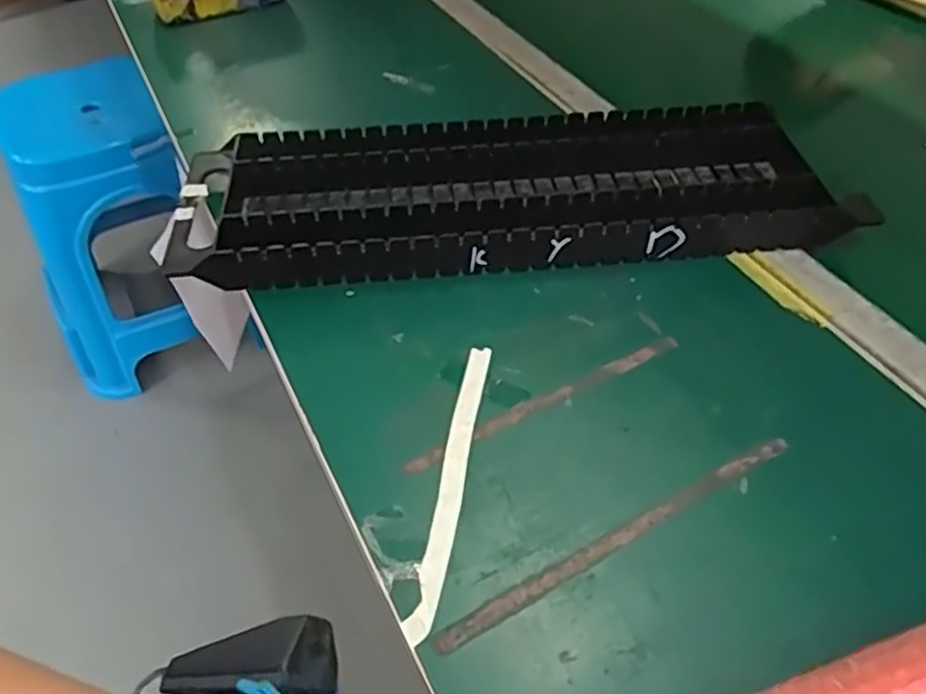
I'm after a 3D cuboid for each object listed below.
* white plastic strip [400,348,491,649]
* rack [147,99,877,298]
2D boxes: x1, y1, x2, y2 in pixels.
[{"bbox_3d":[-0.006,0.064,0.365,0.013,0.004,0.167,7,48,8],"label":"white plastic strip"},{"bbox_3d":[0.027,-0.111,0.504,0.430,0.035,0.142,-5,47,-2],"label":"rack"}]

